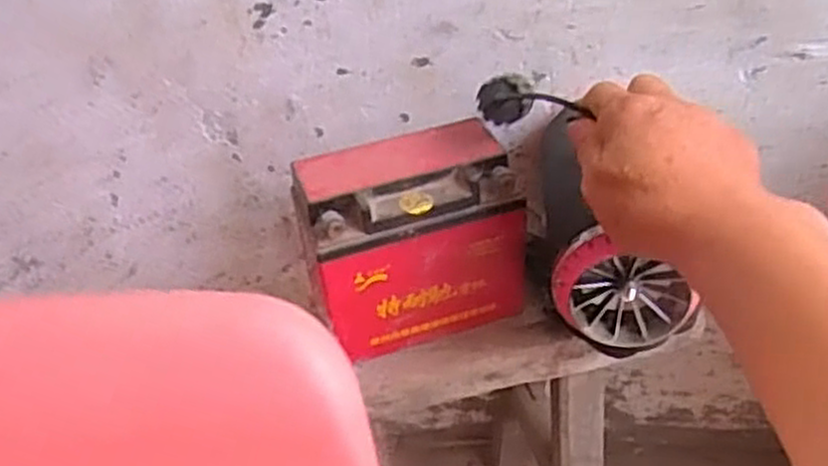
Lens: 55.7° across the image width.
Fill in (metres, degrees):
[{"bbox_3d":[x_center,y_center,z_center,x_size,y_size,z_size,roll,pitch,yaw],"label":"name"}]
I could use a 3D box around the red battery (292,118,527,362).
[{"bbox_3d":[-0.003,0.004,0.516,0.134,0.115,0.071,-16,40,-12],"label":"red battery"}]

